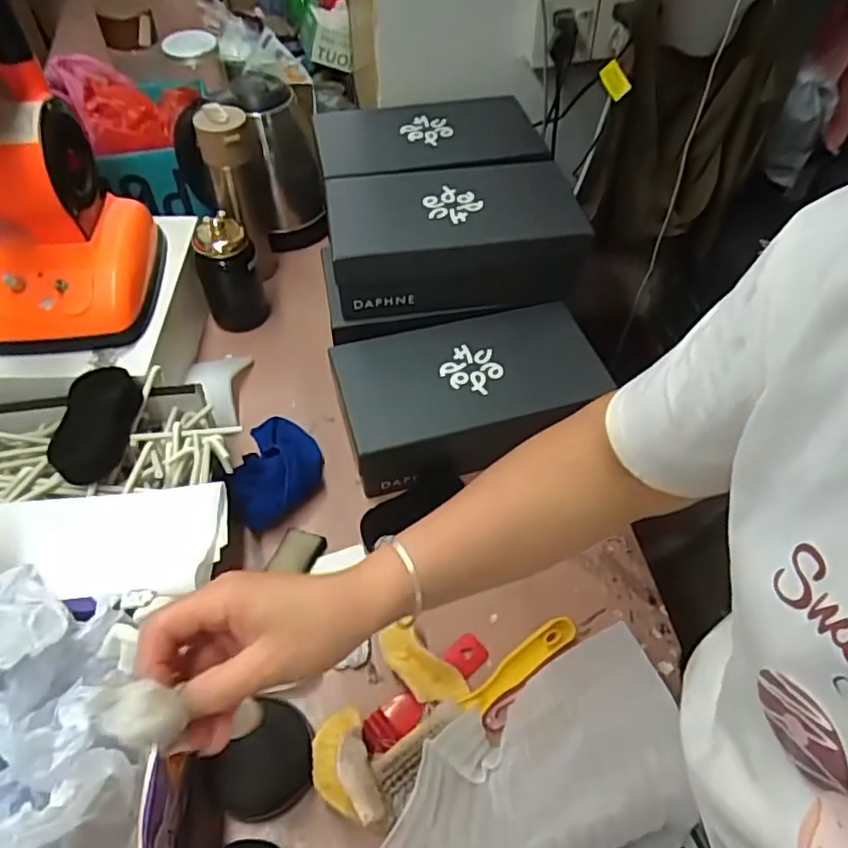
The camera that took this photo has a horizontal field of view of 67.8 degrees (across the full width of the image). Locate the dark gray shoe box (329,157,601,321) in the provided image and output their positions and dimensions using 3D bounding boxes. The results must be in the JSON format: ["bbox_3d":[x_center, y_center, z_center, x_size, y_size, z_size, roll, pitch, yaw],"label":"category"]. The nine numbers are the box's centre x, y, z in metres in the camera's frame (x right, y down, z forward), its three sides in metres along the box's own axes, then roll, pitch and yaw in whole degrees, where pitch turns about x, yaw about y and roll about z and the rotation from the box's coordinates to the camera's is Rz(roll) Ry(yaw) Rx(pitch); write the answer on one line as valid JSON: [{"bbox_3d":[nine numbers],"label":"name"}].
[{"bbox_3d":[0.036,-0.234,0.786,0.291,0.097,0.180,-5,52,-5],"label":"dark gray shoe box"}]

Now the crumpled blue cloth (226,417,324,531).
[{"bbox_3d":[-0.164,0.042,0.714,0.089,0.053,0.157,3,52,1],"label":"crumpled blue cloth"}]

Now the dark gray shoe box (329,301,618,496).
[{"bbox_3d":[0.054,-0.030,0.748,0.296,0.097,0.173,-11,53,-10],"label":"dark gray shoe box"}]

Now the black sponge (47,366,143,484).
[{"bbox_3d":[-0.330,0.003,0.639,0.071,0.047,0.125,2,52,0],"label":"black sponge"}]

